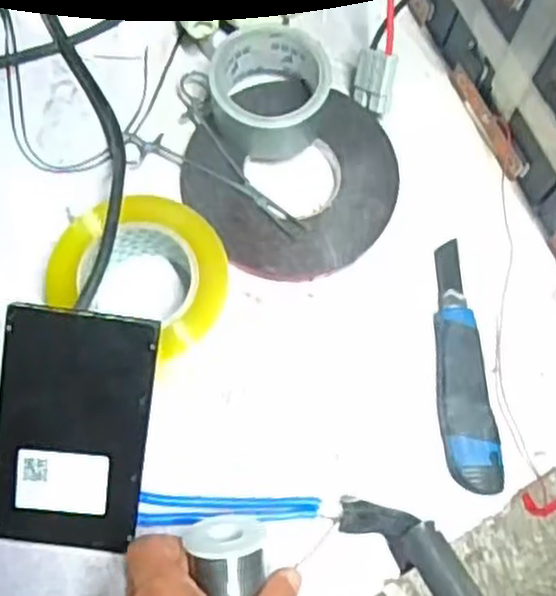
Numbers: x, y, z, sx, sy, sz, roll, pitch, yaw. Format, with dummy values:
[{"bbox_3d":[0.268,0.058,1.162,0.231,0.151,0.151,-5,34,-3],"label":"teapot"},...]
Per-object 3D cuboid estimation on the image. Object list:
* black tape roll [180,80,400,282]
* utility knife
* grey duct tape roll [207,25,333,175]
[{"bbox_3d":[0.016,-0.102,0.646,0.157,0.023,0.162,1,70,-3],"label":"black tape roll"},{"bbox_3d":[0.136,0.050,0.605,0.037,0.014,0.191,-5,71,-5],"label":"utility knife"},{"bbox_3d":[-0.006,-0.166,0.638,0.096,0.060,0.091,1,70,-3],"label":"grey duct tape roll"}]

